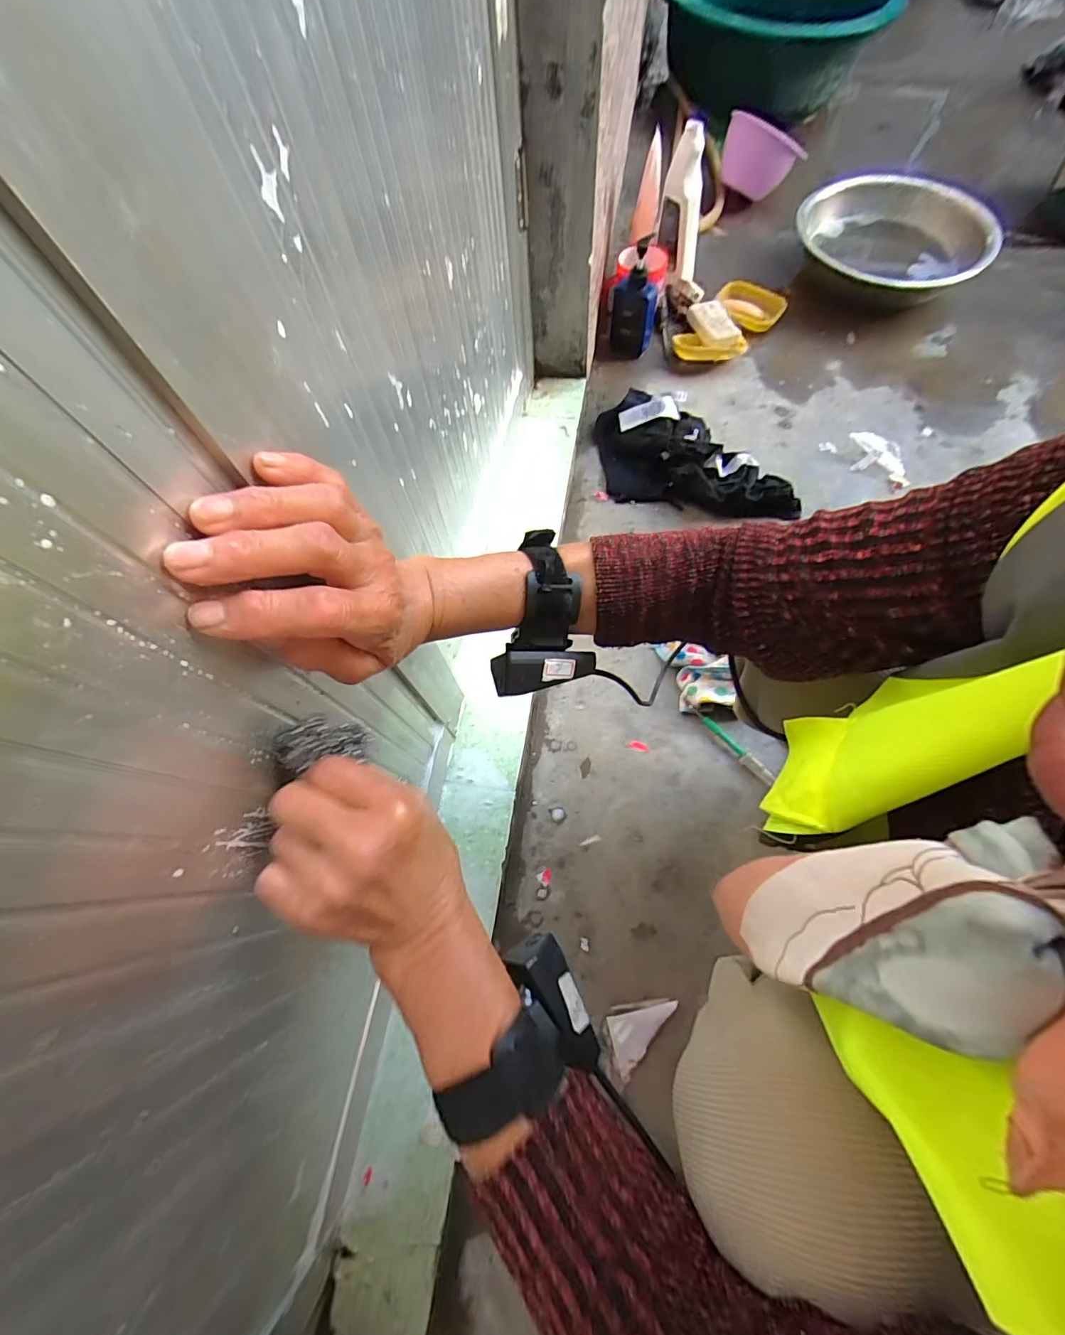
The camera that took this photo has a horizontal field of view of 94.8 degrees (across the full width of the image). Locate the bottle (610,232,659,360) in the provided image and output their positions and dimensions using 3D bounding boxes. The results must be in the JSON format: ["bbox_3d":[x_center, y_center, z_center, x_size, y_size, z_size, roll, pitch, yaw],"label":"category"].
[{"bbox_3d":[0.176,-0.633,0.827,0.075,0.157,0.087,10,69,6],"label":"bottle"}]

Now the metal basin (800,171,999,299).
[{"bbox_3d":[0.654,-0.792,0.906,0.315,0.082,0.315,-1,68,2],"label":"metal basin"}]

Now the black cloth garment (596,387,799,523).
[{"bbox_3d":[0.256,-0.340,0.765,0.318,0.063,0.203,10,69,7],"label":"black cloth garment"}]

